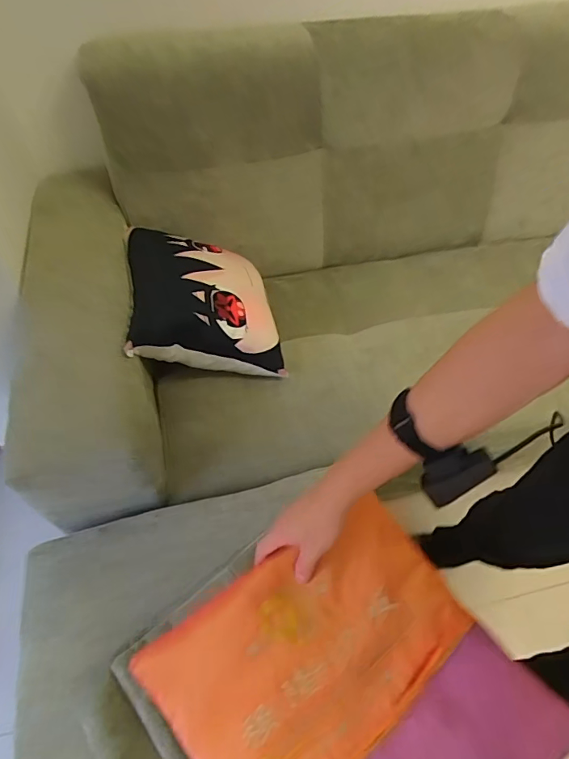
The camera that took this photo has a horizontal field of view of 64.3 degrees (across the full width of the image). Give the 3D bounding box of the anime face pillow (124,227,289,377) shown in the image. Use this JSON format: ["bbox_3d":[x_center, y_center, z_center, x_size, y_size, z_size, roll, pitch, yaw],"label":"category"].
[{"bbox_3d":[-0.177,-0.170,0.973,0.316,0.140,0.330,5,49,-29],"label":"anime face pillow"}]

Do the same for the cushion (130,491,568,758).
[{"bbox_3d":[0.072,0.345,0.496,0.346,0.056,0.346,-32,61,-21],"label":"cushion"}]

